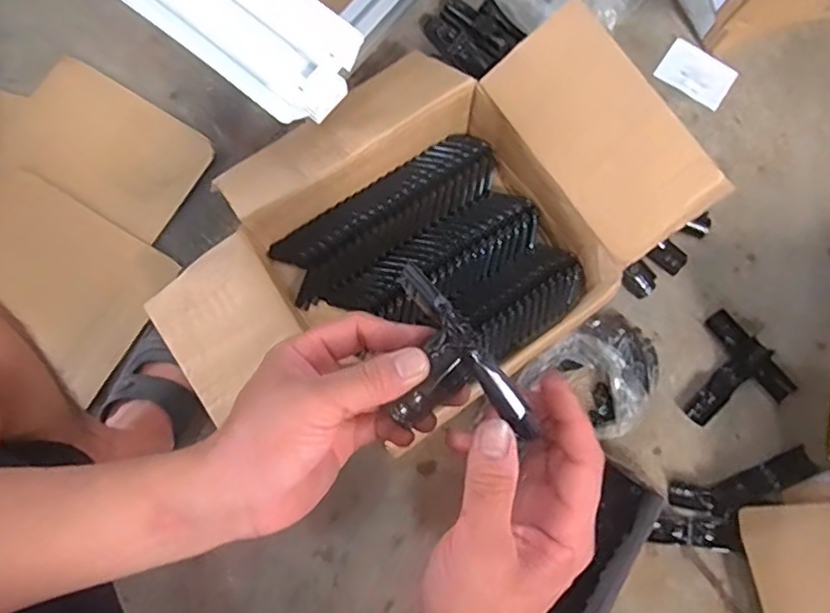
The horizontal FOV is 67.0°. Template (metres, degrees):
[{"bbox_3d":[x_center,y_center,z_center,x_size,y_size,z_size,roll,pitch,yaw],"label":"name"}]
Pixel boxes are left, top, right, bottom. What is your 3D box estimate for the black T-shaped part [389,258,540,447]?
[{"bbox_3d":[0.013,0.038,0.353,0.061,0.021,0.114,-36,80,-9],"label":"black T-shaped part"}]

